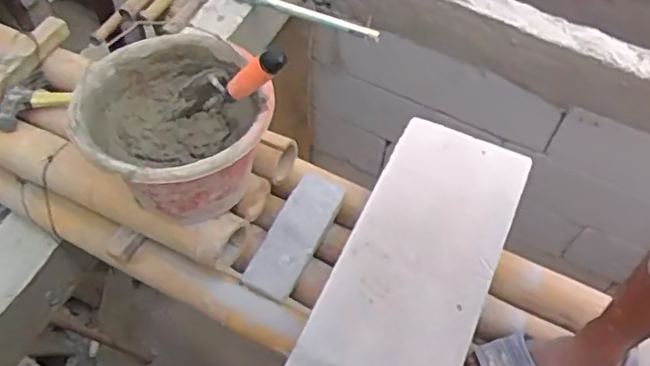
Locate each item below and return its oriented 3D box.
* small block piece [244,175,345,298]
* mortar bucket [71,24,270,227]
[{"bbox_3d":[-0.046,0.074,0.948,0.074,0.031,0.195,26,60,14],"label":"small block piece"},{"bbox_3d":[-0.191,-0.066,0.834,0.232,0.148,0.238,1,57,-2],"label":"mortar bucket"}]

